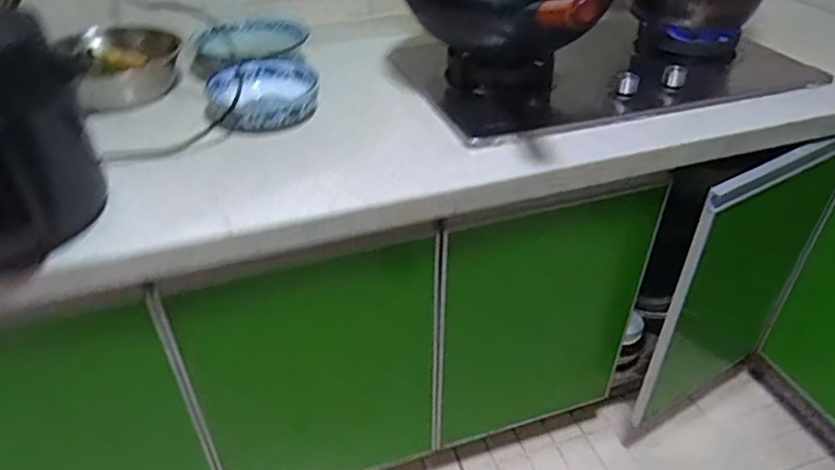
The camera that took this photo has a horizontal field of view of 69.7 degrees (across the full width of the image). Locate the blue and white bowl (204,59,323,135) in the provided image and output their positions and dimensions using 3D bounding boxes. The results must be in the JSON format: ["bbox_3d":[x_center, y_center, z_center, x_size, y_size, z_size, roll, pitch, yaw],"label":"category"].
[{"bbox_3d":[-0.254,-0.238,0.982,0.180,0.061,0.187,-3,38,-5],"label":"blue and white bowl"}]

